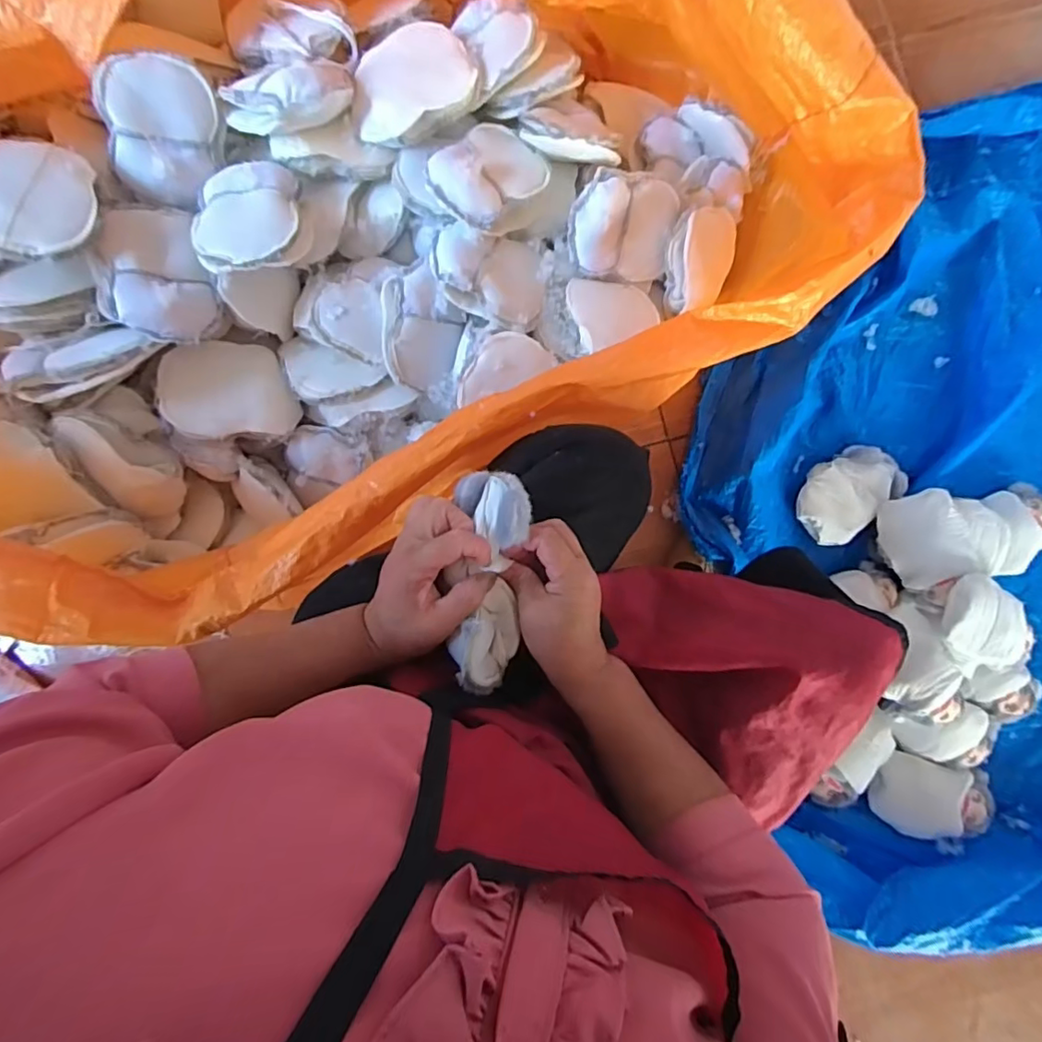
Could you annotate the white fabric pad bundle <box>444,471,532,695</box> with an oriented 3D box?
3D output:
[{"bbox_3d":[-0.026,0.045,0.435,0.056,0.040,0.169,4,85,-2],"label":"white fabric pad bundle"}]

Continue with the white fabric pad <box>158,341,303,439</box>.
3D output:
[{"bbox_3d":[-0.414,-0.189,0.805,0.173,0.029,0.137,-2,82,-24],"label":"white fabric pad"}]

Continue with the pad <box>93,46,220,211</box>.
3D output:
[{"bbox_3d":[-0.480,-0.518,0.743,0.133,0.035,0.183,4,99,-19],"label":"pad"}]

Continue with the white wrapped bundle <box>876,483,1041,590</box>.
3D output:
[{"bbox_3d":[0.740,0.017,0.907,0.305,0.107,0.152,-8,87,-2],"label":"white wrapped bundle"}]

